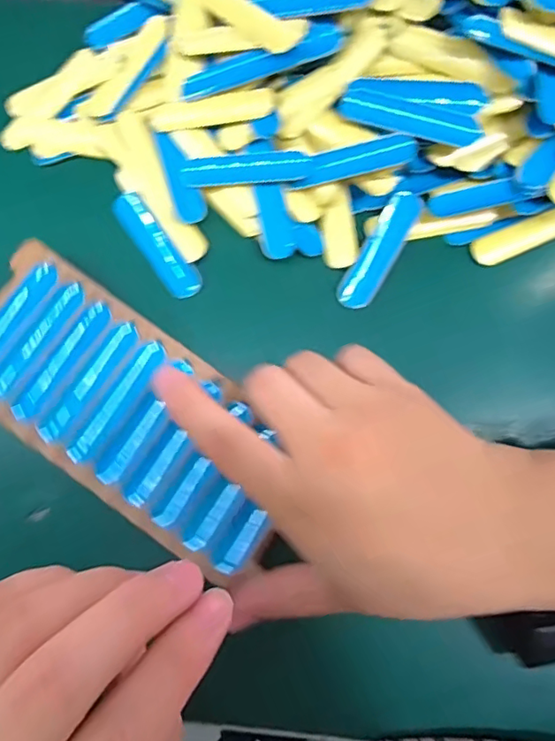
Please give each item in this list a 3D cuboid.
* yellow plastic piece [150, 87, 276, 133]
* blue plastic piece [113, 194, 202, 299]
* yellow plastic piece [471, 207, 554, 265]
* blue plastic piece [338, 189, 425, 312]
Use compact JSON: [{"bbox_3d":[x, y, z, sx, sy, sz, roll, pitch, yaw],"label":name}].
[{"bbox_3d":[-0.031,-0.127,0.268,0.061,0.006,0.014,-3,78,15],"label":"yellow plastic piece"},{"bbox_3d":[-0.058,-0.060,0.273,0.016,0.015,0.061,-35,81,-7],"label":"blue plastic piece"},{"bbox_3d":[0.125,-0.068,0.268,0.062,0.006,0.014,-21,79,-4],"label":"yellow plastic piece"},{"bbox_3d":[0.050,-0.059,0.267,0.016,0.010,0.061,31,80,6],"label":"blue plastic piece"}]

